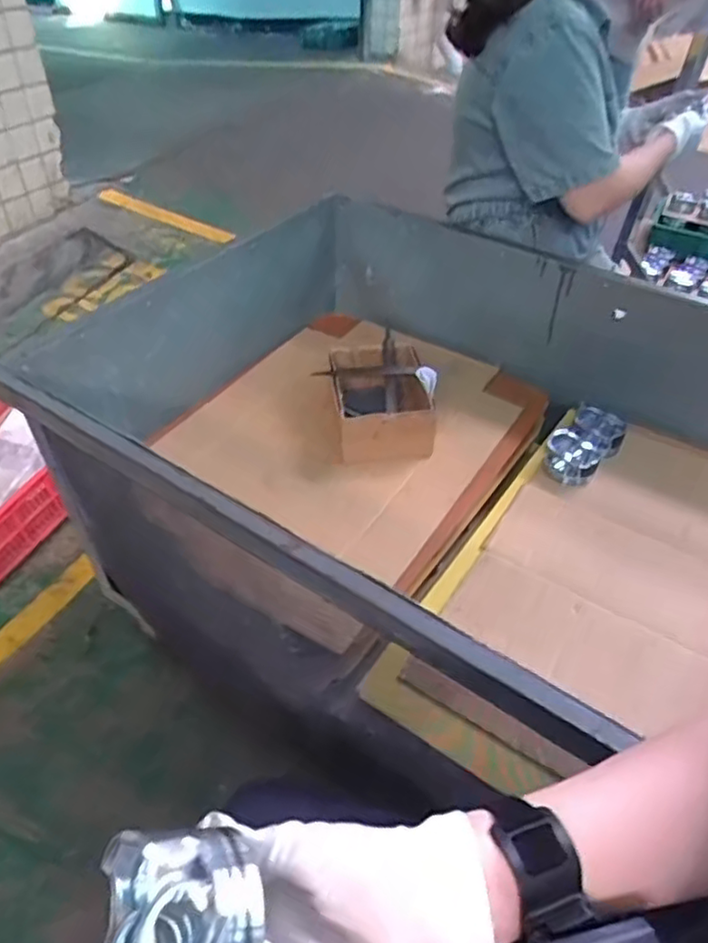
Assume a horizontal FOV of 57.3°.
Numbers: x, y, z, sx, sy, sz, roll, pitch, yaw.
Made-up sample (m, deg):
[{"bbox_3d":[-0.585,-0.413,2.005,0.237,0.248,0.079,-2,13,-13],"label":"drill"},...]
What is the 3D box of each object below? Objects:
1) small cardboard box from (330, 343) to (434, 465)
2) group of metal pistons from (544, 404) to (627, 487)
[{"bbox_3d":[0.047,-0.120,1.071,0.157,0.090,0.228,-3,42,-6],"label":"small cardboard box"},{"bbox_3d":[0.373,-0.044,1.047,0.087,0.046,0.169,29,48,26],"label":"group of metal pistons"}]

